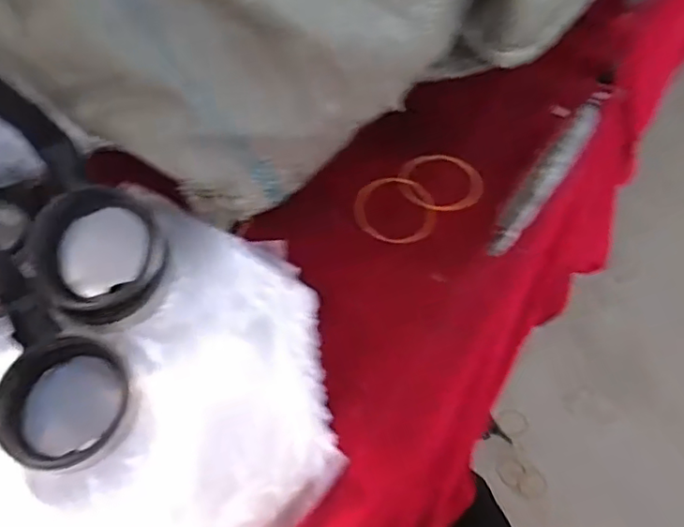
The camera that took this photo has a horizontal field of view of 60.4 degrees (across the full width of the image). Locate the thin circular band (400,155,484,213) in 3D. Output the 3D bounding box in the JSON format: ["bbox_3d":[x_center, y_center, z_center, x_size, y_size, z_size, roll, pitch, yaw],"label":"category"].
[{"bbox_3d":[0.067,-0.054,0.396,0.057,0.004,0.046,32,66,25],"label":"thin circular band"}]

